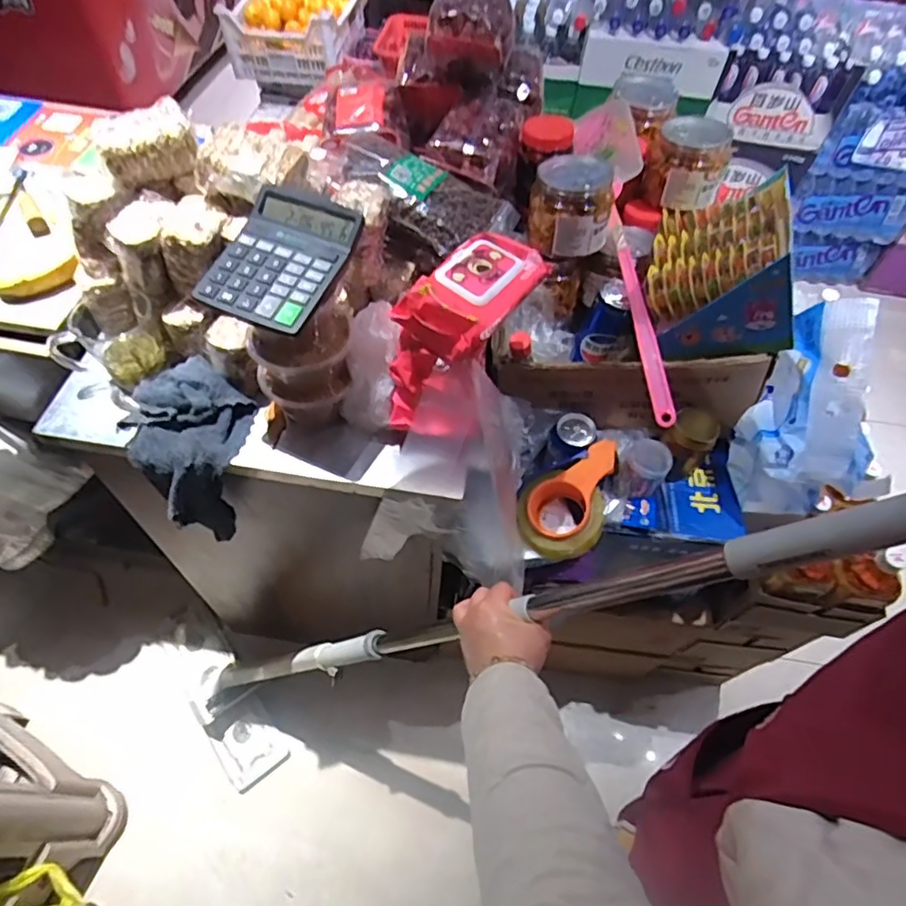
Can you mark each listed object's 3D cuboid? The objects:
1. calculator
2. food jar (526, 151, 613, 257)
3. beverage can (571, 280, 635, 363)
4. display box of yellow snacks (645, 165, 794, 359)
[{"bbox_3d":[-0.170,-0.190,0.561,0.116,0.018,0.144,23,70,11],"label":"calculator"},{"bbox_3d":[0.161,-0.338,0.786,0.104,0.106,0.129,5,56,0],"label":"food jar"},{"bbox_3d":[0.231,-0.188,0.856,0.077,0.134,0.068,22,57,11],"label":"beverage can"},{"bbox_3d":[0.350,-0.258,0.770,0.169,0.148,0.224,10,56,2],"label":"display box of yellow snacks"}]

